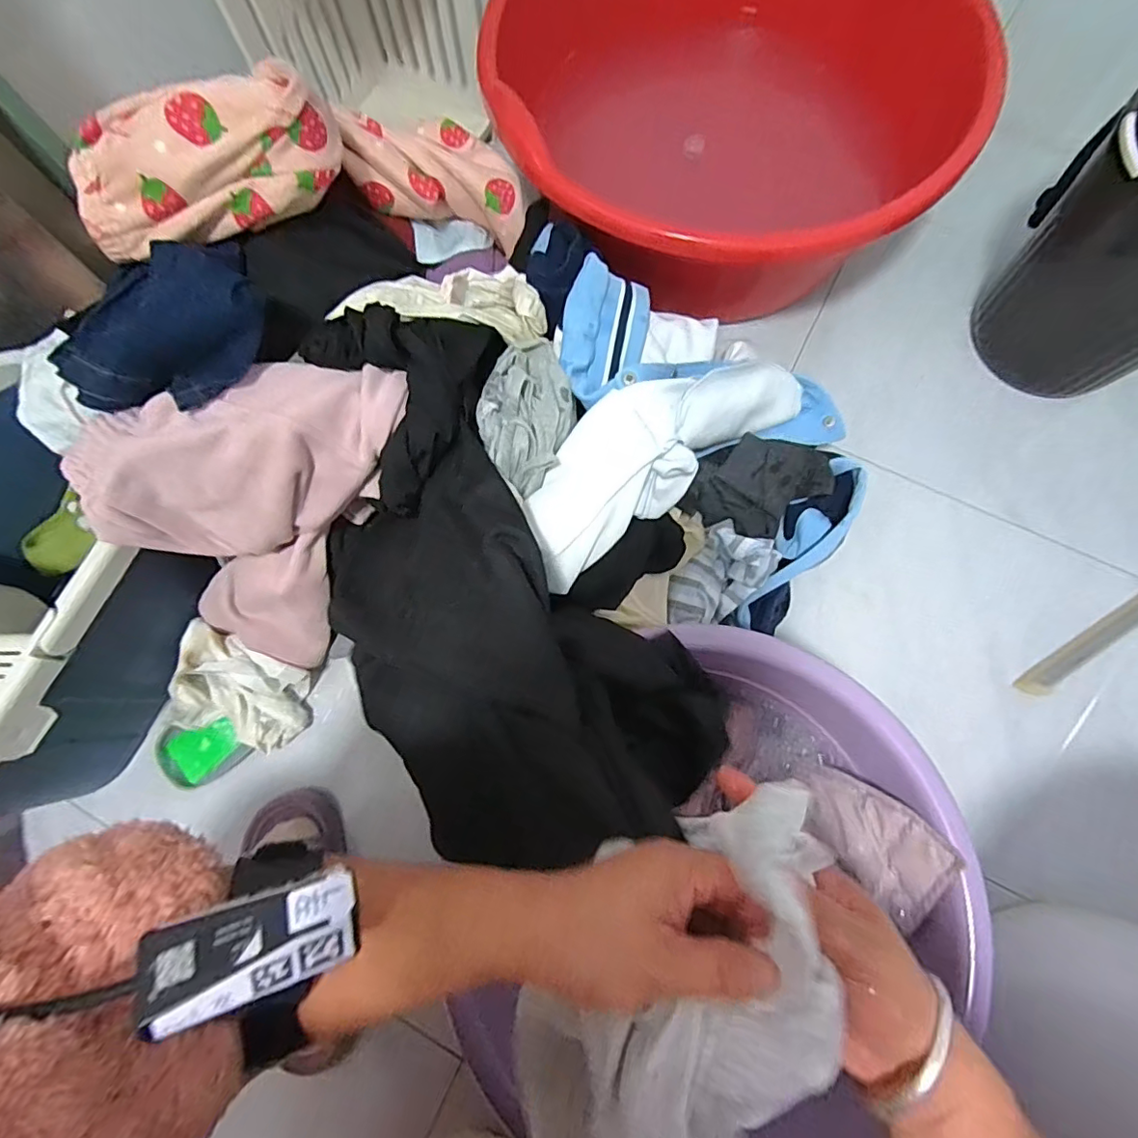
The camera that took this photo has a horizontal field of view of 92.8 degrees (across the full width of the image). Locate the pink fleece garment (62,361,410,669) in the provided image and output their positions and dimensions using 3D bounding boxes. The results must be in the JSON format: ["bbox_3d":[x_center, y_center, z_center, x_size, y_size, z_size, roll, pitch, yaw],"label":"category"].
[{"bbox_3d":[-0.292,-0.067,0.519,0.178,0.220,0.302,35,79,10],"label":"pink fleece garment"}]

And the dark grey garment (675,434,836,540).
[{"bbox_3d":[0.201,-0.086,0.566,0.159,0.047,0.111,9,76,4],"label":"dark grey garment"}]

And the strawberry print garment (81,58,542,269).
[{"bbox_3d":[-0.246,-0.393,0.527,0.384,0.161,0.180,-29,74,-39],"label":"strawberry print garment"}]

